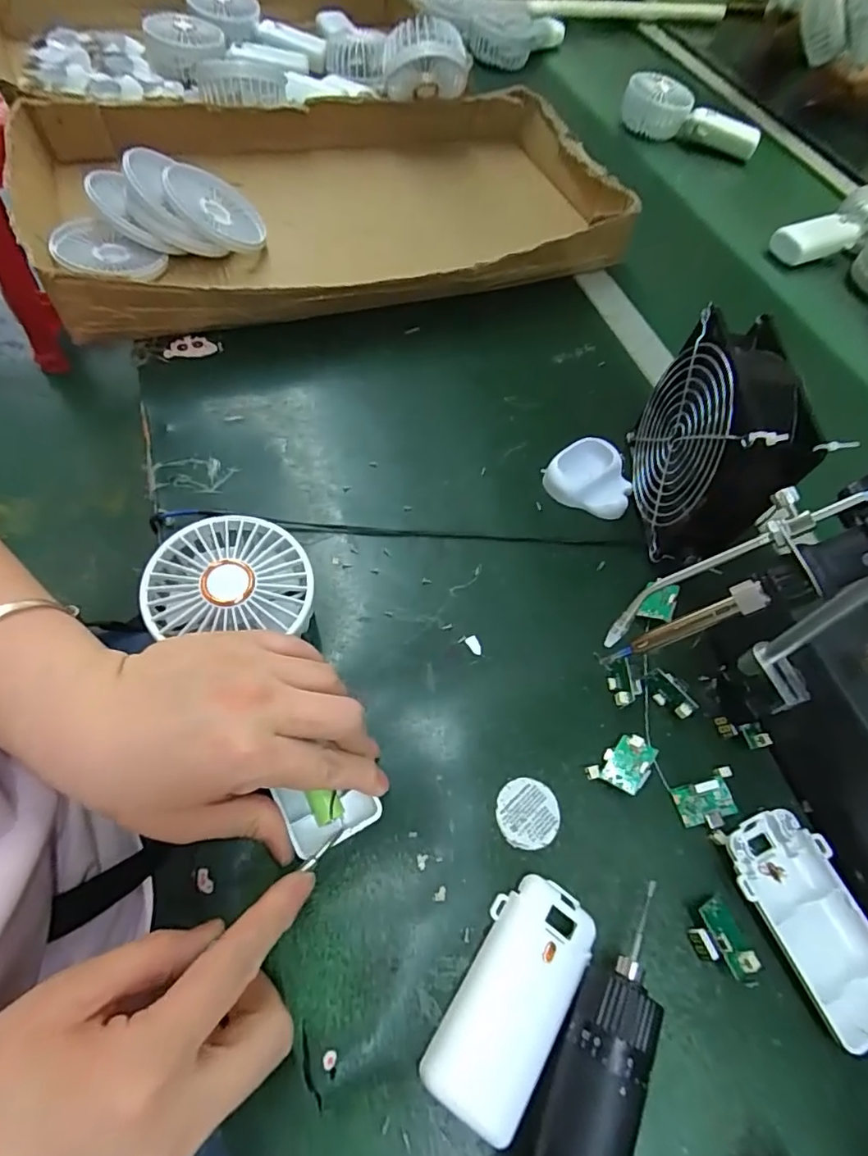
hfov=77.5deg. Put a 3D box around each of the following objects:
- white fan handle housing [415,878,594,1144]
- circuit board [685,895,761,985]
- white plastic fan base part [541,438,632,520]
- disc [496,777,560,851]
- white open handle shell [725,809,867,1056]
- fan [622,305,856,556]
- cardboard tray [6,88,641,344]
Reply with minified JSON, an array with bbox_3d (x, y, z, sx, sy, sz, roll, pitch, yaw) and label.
[{"bbox_3d":[0.036,0.184,0.240,0.044,0.017,0.092,33,62,12],"label":"white fan handle housing"},{"bbox_3d":[0.138,0.175,0.258,0.024,0.015,0.037,-13,63,-14],"label":"circuit board"},{"bbox_3d":[0.115,-0.076,0.399,0.061,0.015,0.059,21,60,5],"label":"white plastic fan base part"},{"bbox_3d":[0.049,0.123,0.282,0.033,0.004,0.033,3,60,-5],"label":"disc"},{"bbox_3d":[0.184,0.167,0.264,0.049,0.015,0.094,-18,64,-16],"label":"white open handle shell"},{"bbox_3d":[0.176,-0.087,0.351,0.059,0.116,0.123,5,60,-1],"label":"fan"},{"bbox_3d":[-0.083,-0.364,0.514,0.522,0.076,0.307,-16,64,-15],"label":"cardboard tray"}]

